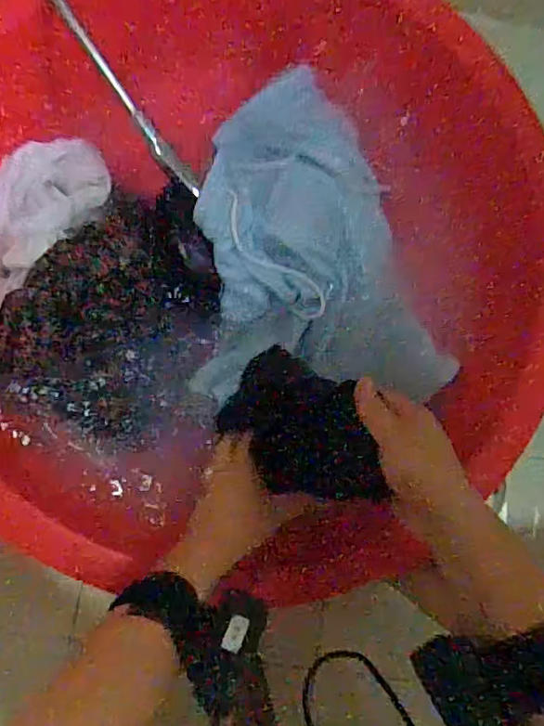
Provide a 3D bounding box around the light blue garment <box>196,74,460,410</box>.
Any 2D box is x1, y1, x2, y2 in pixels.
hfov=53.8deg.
[{"bbox_3d":[0.055,-0.148,0.647,0.271,0.047,0.370,-1,85,-3],"label":"light blue garment"}]

